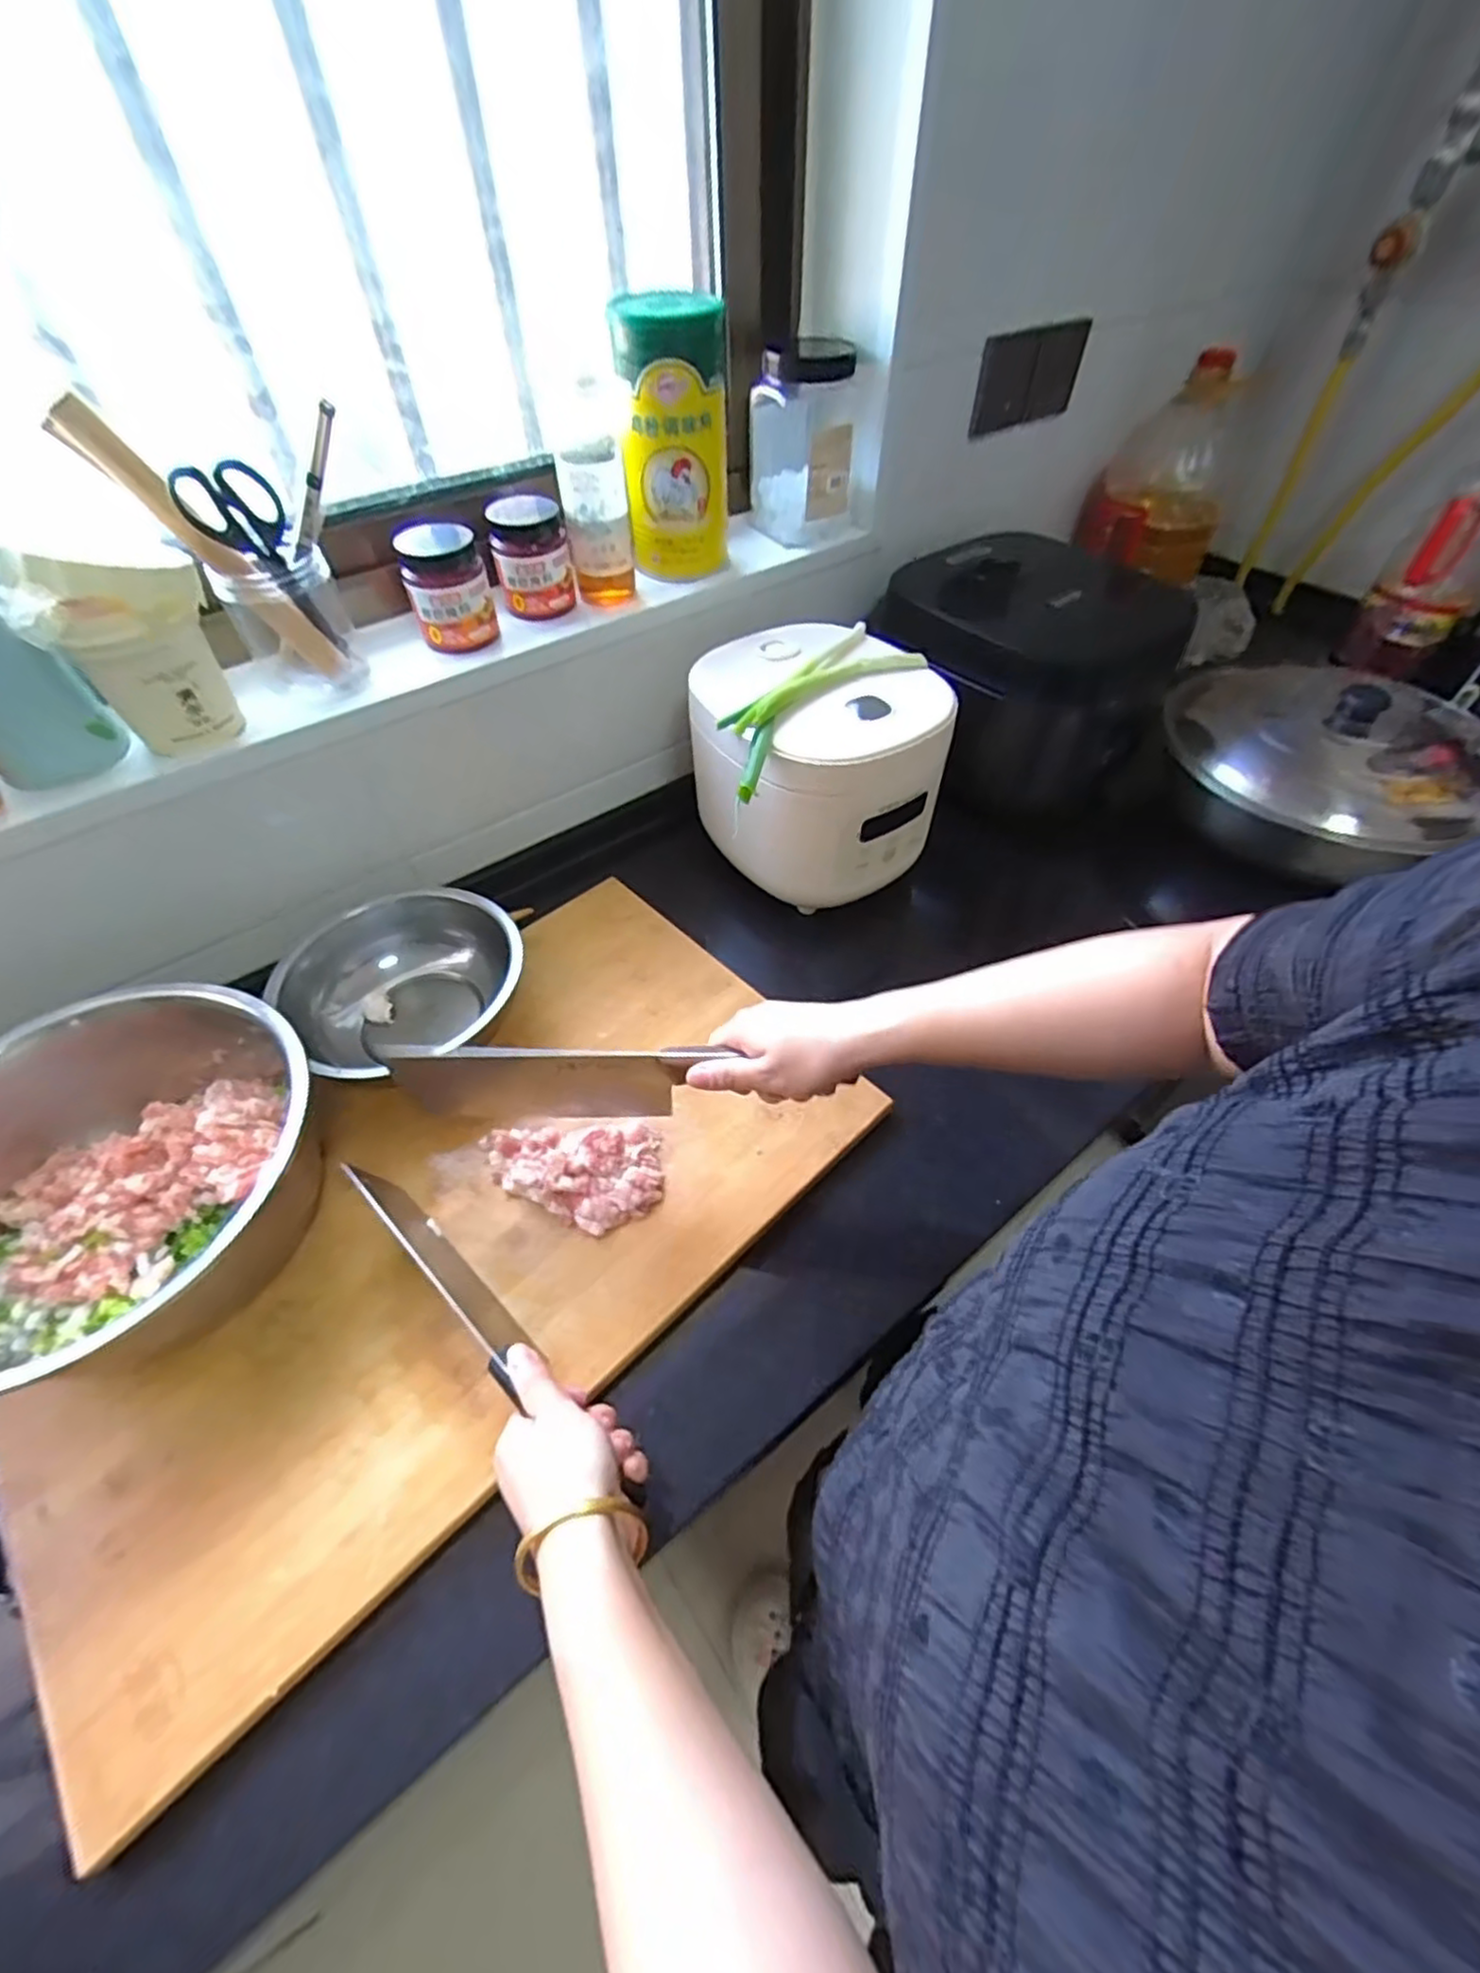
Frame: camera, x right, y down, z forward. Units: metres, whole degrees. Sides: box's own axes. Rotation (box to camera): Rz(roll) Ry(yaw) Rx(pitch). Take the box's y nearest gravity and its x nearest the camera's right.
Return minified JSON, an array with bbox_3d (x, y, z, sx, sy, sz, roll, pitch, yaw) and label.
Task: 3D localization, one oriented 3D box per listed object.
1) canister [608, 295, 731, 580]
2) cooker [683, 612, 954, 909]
[{"bbox_3d":[-0.063,-0.518,0.682,0.093,0.199,0.116,-5,51,-3],"label":"canister"},{"bbox_3d":[0.072,-0.221,0.717,0.214,0.177,0.221,-17,52,-12],"label":"cooker"}]

